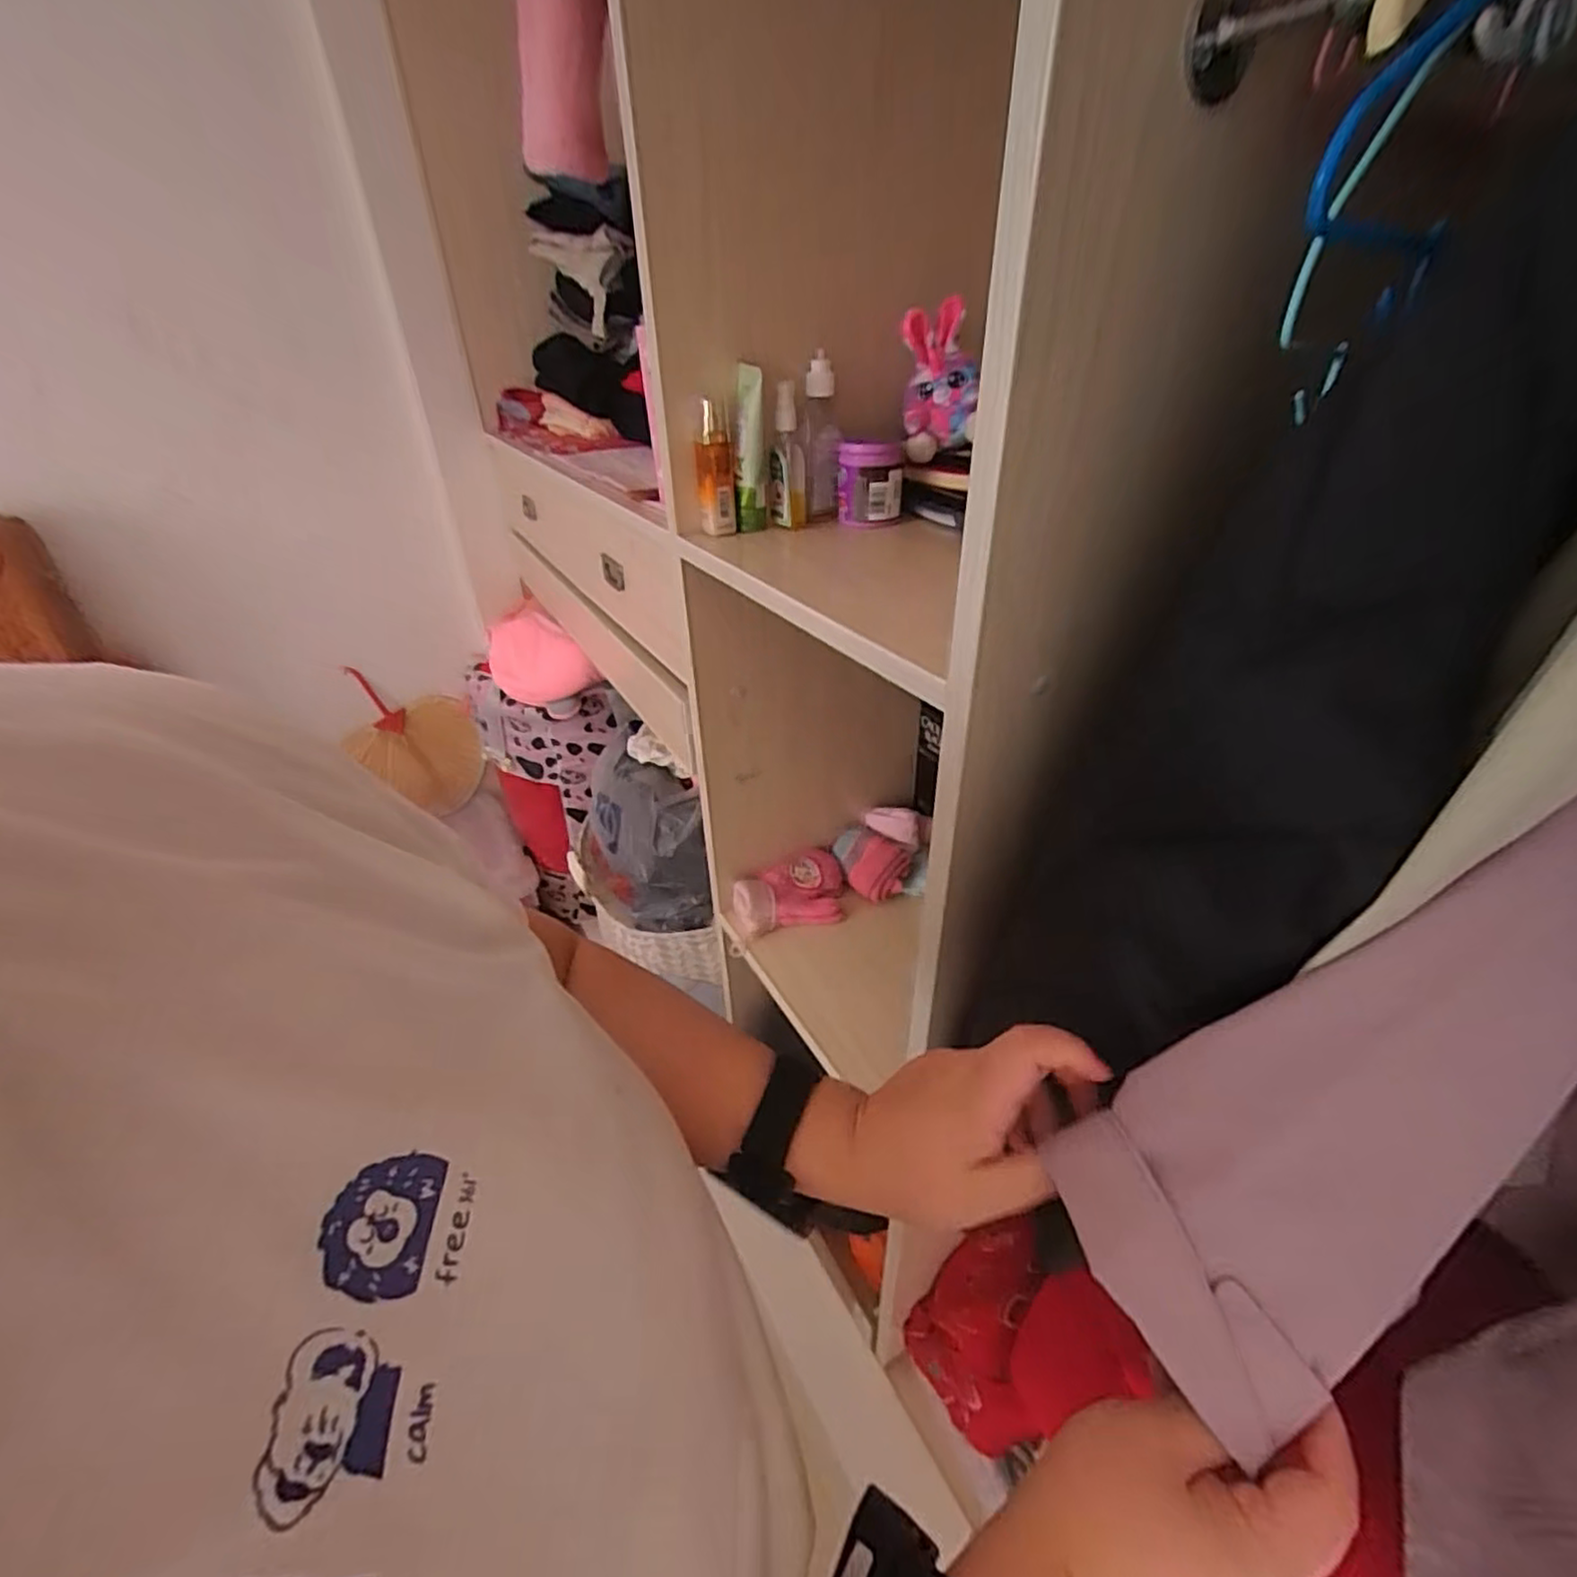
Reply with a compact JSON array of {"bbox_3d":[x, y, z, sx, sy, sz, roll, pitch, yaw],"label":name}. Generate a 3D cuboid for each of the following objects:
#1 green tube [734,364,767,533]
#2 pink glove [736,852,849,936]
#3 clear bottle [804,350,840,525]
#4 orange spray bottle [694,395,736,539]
[{"bbox_3d":[-0.038,-0.318,0.675,0.029,0.141,0.045,-4,34,-3],"label":"green tube"},{"bbox_3d":[0.004,0.156,0.992,0.165,0.068,0.091,-13,35,-16],"label":"pink glove"},{"bbox_3d":[0.032,-0.337,0.694,0.032,0.141,0.032,-3,34,0],"label":"clear bottle"},{"bbox_3d":[-0.069,-0.300,0.666,0.034,0.116,0.026,-4,34,-3],"label":"orange spray bottle"}]

